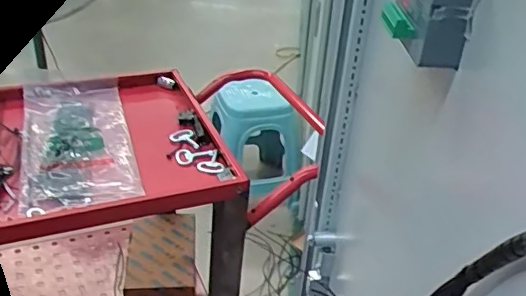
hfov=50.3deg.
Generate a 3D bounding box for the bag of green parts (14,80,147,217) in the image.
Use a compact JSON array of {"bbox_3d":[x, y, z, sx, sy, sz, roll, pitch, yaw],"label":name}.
[{"bbox_3d":[-0.296,-0.013,0.887,0.168,0.036,0.348,-7,34,-17],"label":"bag of green parts"}]

